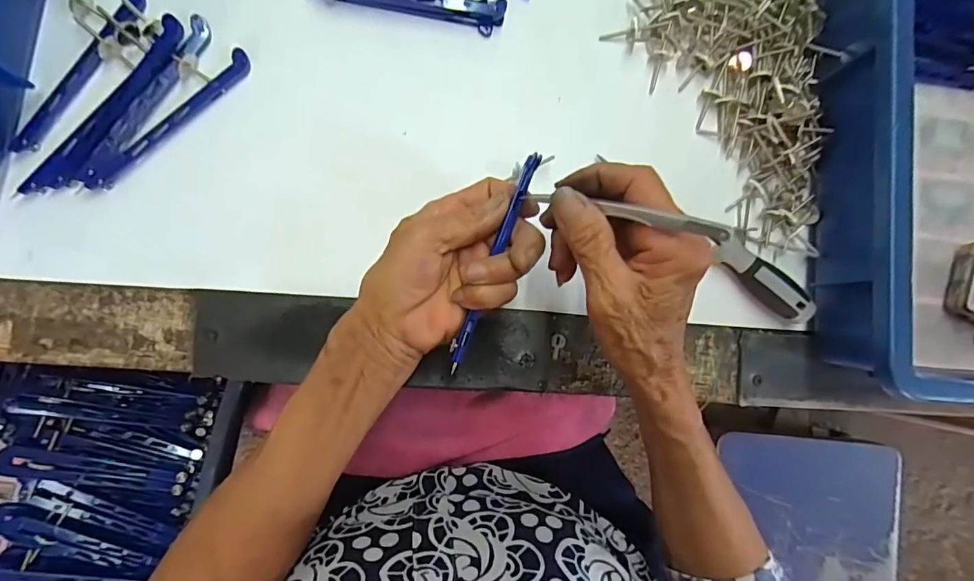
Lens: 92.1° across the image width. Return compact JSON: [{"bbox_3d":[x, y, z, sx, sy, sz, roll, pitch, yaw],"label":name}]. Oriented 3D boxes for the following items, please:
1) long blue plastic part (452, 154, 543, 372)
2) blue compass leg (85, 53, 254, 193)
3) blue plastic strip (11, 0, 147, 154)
[{"bbox_3d":[0.003,-0.015,0.259,0.008,0.005,0.126,22,92,-6],"label":"long blue plastic part"},{"bbox_3d":[-0.190,-0.103,0.285,0.013,0.004,0.119,43,82,-4],"label":"blue compass leg"},{"bbox_3d":[-0.239,-0.131,0.279,0.015,0.008,0.120,29,83,-5],"label":"blue plastic strip"}]

